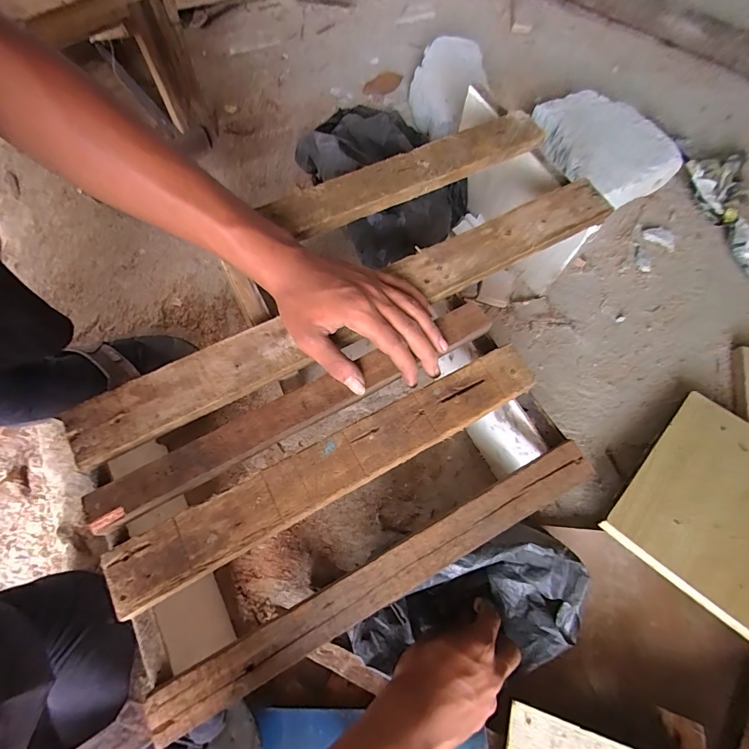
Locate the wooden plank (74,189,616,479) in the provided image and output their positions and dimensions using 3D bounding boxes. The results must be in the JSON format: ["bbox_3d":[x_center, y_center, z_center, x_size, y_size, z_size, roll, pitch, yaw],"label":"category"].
[{"bbox_3d":[-0.004,-0.064,0.373,0.540,0.015,0.051,-27,70,-11],"label":"wooden plank"}]

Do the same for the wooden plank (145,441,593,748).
[{"bbox_3d":[0.012,0.146,0.292,0.354,0.010,0.029,-26,71,-11],"label":"wooden plank"}]

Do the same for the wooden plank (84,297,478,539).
[{"bbox_3d":[-0.057,0.029,0.338,0.358,0.014,0.034,-27,70,-11],"label":"wooden plank"}]

